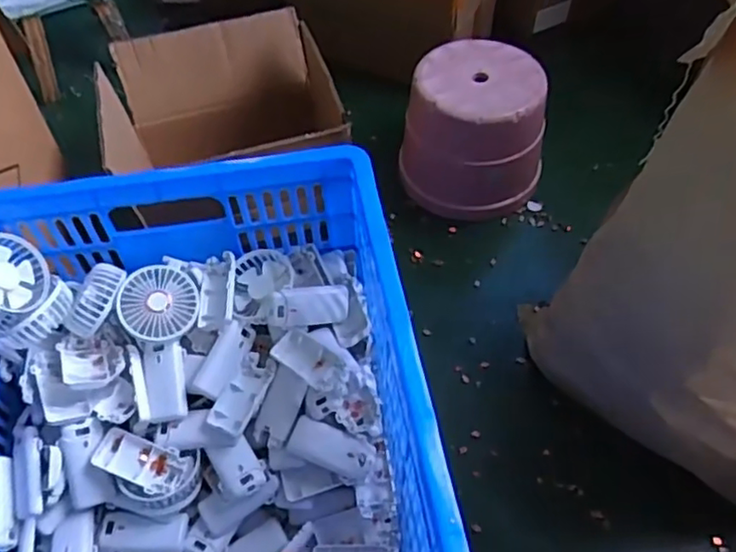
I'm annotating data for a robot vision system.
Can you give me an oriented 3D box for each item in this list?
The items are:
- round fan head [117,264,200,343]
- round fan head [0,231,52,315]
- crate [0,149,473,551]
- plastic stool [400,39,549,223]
[{"bbox_3d":[-0.237,0.031,0.737,0.085,0.021,0.085,2,79,-12],"label":"round fan head"},{"bbox_3d":[-0.403,-0.009,0.724,0.036,0.112,0.096,-9,28,33],"label":"round fan head"},{"bbox_3d":[-0.176,0.224,0.629,0.471,0.293,0.634,-5,54,-3],"label":"crate"},{"bbox_3d":[0.179,-0.241,1.090,0.235,0.214,0.194,11,54,9],"label":"plastic stool"}]

